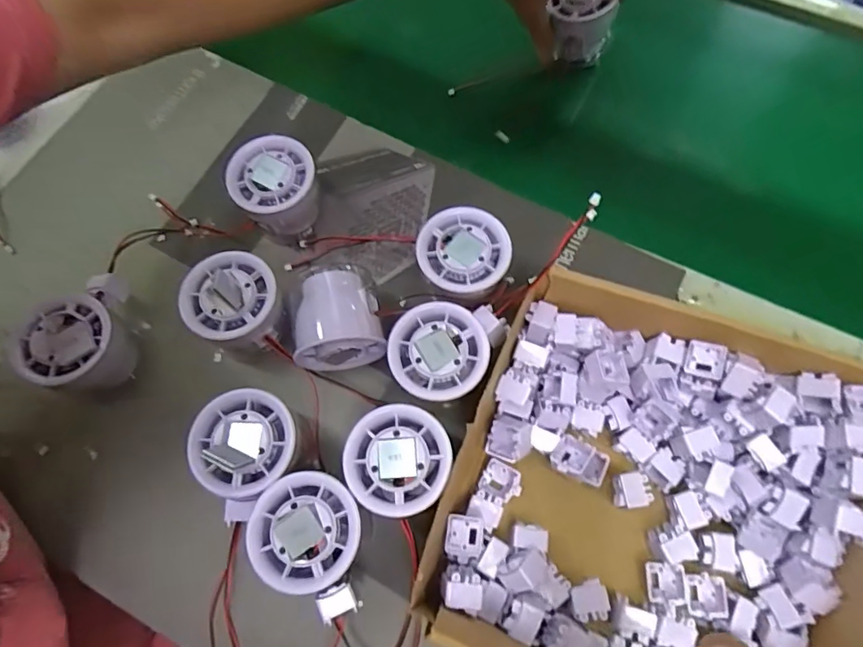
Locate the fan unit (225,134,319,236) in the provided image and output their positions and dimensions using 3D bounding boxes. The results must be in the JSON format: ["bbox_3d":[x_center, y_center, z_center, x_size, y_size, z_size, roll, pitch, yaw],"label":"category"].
[{"bbox_3d":[-0.109,-0.093,0.375,0.058,0.053,0.053,0,68,0],"label":"fan unit"}]

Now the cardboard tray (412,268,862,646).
[{"bbox_3d":[0.119,0.096,0.295,0.213,0.072,0.208,18,70,7],"label":"cardboard tray"}]

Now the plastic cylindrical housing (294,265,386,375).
[{"bbox_3d":[-0.061,-0.003,0.337,0.054,0.049,0.051,0,68,0],"label":"plastic cylindrical housing"}]

